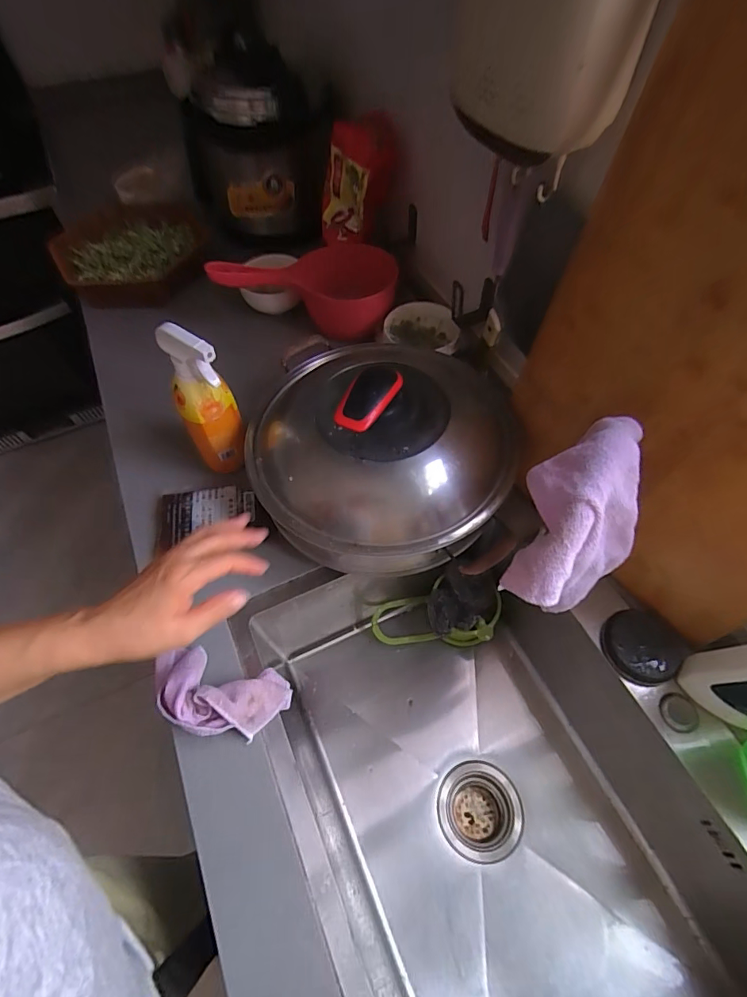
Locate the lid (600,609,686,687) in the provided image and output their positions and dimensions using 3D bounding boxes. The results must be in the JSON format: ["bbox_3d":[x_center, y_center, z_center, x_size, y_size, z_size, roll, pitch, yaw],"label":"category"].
[{"bbox_3d":[0.310,0.170,0.533,0.081,0.016,0.081,-1,58,1],"label":"lid"}]

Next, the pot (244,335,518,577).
[{"bbox_3d":[0.004,-0.082,0.564,0.313,0.160,0.309,-1,58,1],"label":"pot"}]

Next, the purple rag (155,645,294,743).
[{"bbox_3d":[-0.168,0.207,0.491,0.142,0.051,0.077,12,59,9],"label":"purple rag"}]

